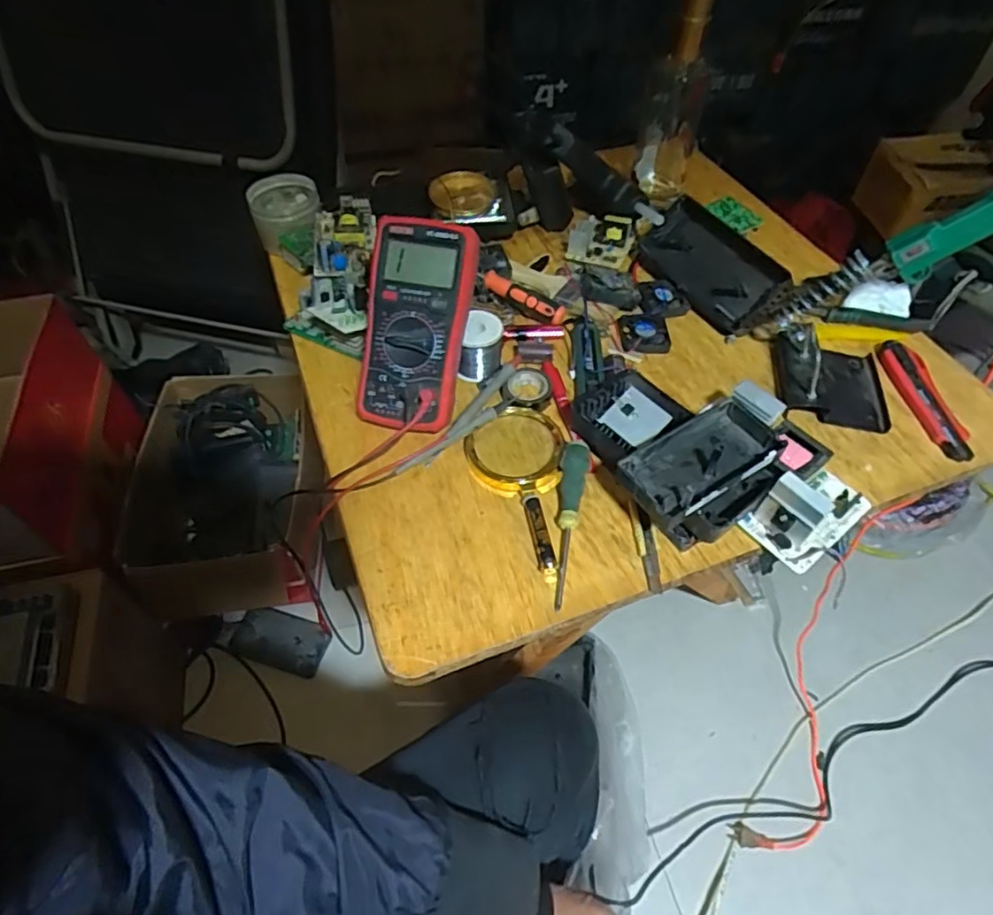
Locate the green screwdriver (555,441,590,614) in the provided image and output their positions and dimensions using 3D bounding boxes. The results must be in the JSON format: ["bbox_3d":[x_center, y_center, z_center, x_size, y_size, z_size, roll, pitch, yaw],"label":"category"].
[{"bbox_3d":[0.058,0.052,0.512,0.023,0.027,0.150,10,53,7],"label":"green screwdriver"}]

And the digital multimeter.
[{"bbox_3d":[-0.075,-0.117,0.547,0.090,0.184,0.036,12,11,8],"label":"digital multimeter"}]

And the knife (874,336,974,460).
[{"bbox_3d":[0.427,-0.060,0.607,0.043,0.013,0.150,1,52,0],"label":"knife"}]

